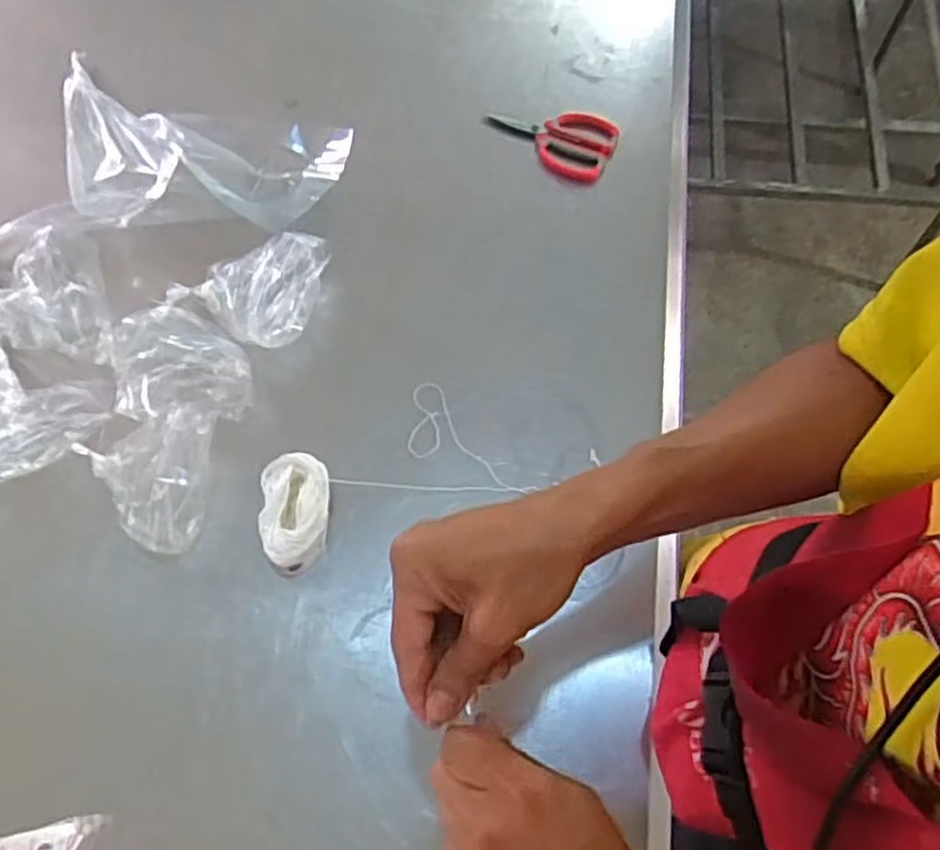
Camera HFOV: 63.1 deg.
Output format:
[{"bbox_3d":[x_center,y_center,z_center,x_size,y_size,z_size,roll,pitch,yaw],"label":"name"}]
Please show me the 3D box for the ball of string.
[{"bbox_3d":[-0.147,0.076,0.656,0.059,0.052,0.100,-3,66,1],"label":"ball of string"}]

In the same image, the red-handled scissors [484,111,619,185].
[{"bbox_3d":[0.086,-0.320,0.842,0.148,0.015,0.083,25,69,12],"label":"red-handled scissors"}]

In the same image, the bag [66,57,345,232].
[{"bbox_3d":[-0.313,-0.283,0.817,0.364,0.033,0.181,14,67,8],"label":"bag"}]

